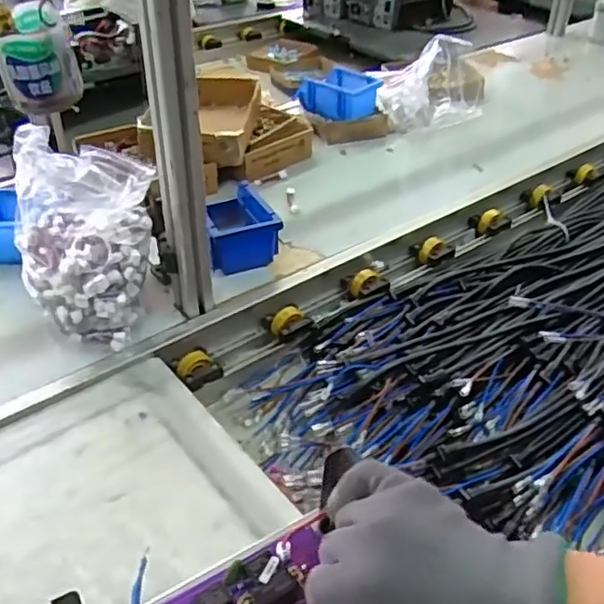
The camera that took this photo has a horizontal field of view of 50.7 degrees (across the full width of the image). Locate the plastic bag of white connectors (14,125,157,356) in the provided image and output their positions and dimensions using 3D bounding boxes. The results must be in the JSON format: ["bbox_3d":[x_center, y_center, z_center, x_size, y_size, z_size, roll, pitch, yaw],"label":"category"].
[{"bbox_3d":[-0.269,-0.066,0.771,0.159,0.213,0.139,12,41,13],"label":"plastic bag of white connectors"}]

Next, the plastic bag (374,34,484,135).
[{"bbox_3d":[0.259,-0.452,1.298,0.199,0.166,0.165,-14,41,-19],"label":"plastic bag"}]

